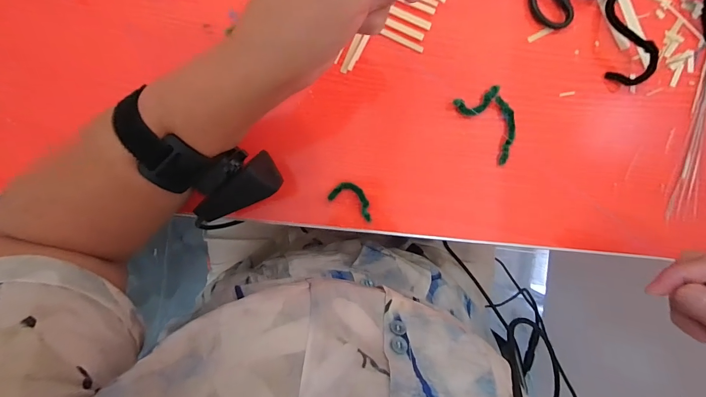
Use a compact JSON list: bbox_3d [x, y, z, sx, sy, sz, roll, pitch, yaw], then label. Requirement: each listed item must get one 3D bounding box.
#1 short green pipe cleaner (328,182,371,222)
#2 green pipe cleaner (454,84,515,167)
[{"bbox_3d":[0.002,0.001,0.317,0.043,0.007,0.023,30,91,-3],"label":"short green pipe cleaner"},{"bbox_3d":[0.129,-0.071,0.319,0.037,0.011,0.072,-40,93,0],"label":"green pipe cleaner"}]

